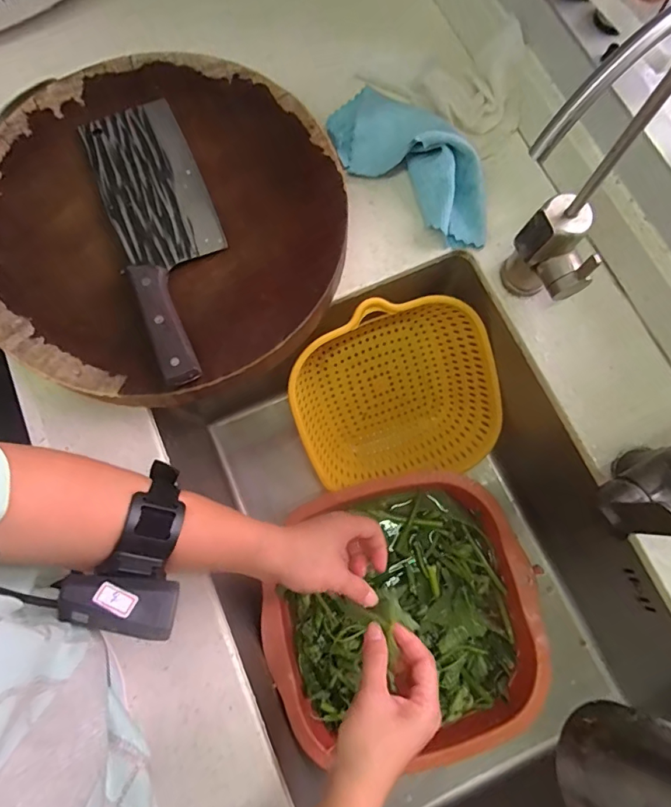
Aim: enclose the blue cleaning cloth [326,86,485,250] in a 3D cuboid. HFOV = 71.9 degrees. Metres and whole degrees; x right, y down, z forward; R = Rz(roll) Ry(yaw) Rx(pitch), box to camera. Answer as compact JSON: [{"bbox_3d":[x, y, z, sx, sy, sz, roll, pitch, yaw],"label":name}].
[{"bbox_3d":[0.080,-0.255,0.467,0.213,0.059,0.092,40,80,9],"label":"blue cleaning cloth"}]

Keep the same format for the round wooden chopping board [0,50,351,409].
[{"bbox_3d":[-0.173,-0.181,0.447,0.344,0.062,0.365,0,79,-1],"label":"round wooden chopping board"}]

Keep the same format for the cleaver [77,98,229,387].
[{"bbox_3d":[-0.157,-0.161,0.423,0.095,0.027,0.291,-22,80,-5],"label":"cleaver"}]

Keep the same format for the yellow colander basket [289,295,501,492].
[{"bbox_3d":[0.072,-0.007,0.571,0.239,0.095,0.252,-17,113,-2],"label":"yellow colander basket"}]

